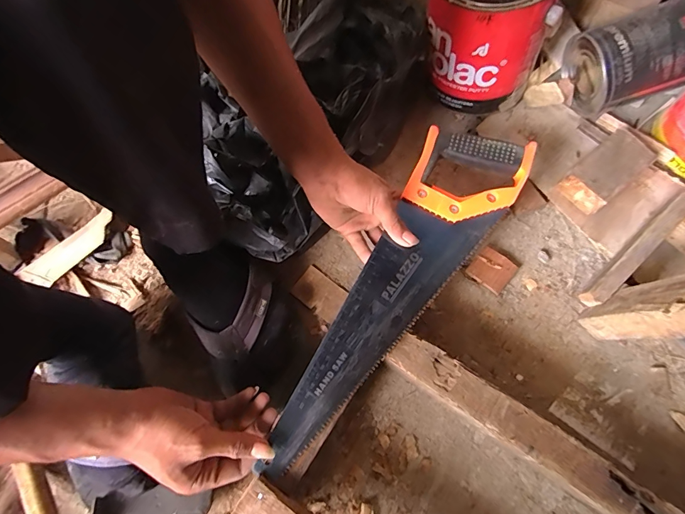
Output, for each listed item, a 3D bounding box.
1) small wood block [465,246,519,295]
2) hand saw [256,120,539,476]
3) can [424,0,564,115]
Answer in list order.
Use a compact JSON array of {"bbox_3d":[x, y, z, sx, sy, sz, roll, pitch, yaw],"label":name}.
[{"bbox_3d":[0.189,0.016,0.485,0.049,0.014,0.044,40,75,14],"label":"small wood block"},{"bbox_3d":[0.050,0.028,0.400,0.106,0.016,0.412,34,78,12],"label":"hand saw"},{"bbox_3d":[0.186,-0.306,0.505,0.151,0.152,0.148,32,73,11],"label":"can"}]

